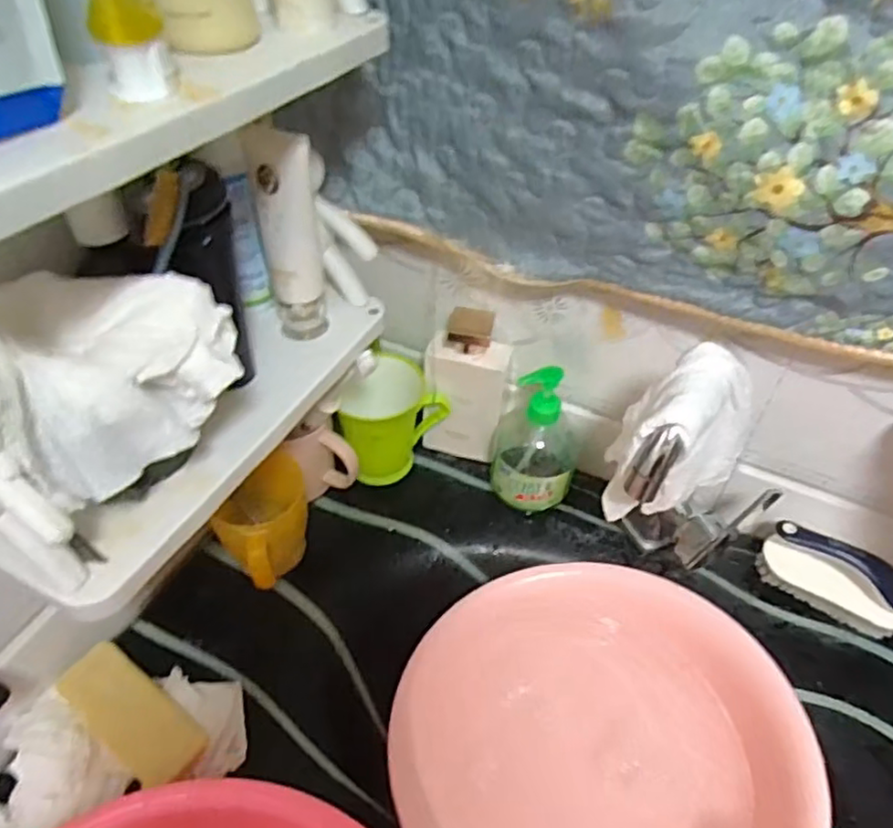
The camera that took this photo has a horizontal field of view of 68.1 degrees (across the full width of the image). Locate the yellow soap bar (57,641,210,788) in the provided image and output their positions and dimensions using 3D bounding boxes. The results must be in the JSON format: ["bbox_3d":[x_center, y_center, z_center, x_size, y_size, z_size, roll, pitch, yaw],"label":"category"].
[{"bbox_3d":[-0.245,0.237,0.518,0.121,0.033,0.052,30,52,24],"label":"yellow soap bar"}]

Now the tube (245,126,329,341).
[{"bbox_3d":[-0.112,-0.121,0.482,0.038,0.163,0.034,-14,49,-15],"label":"tube"}]

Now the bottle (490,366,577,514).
[{"bbox_3d":[0.092,0.022,0.666,0.085,0.165,0.091,12,47,9],"label":"bottle"}]

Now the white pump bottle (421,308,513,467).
[{"bbox_3d":[0.020,-0.025,0.695,0.083,0.175,0.054,11,47,8],"label":"white pump bottle"}]

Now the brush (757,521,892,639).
[{"bbox_3d":[0.362,0.154,0.615,0.127,0.064,0.042,25,50,20],"label":"brush"}]

